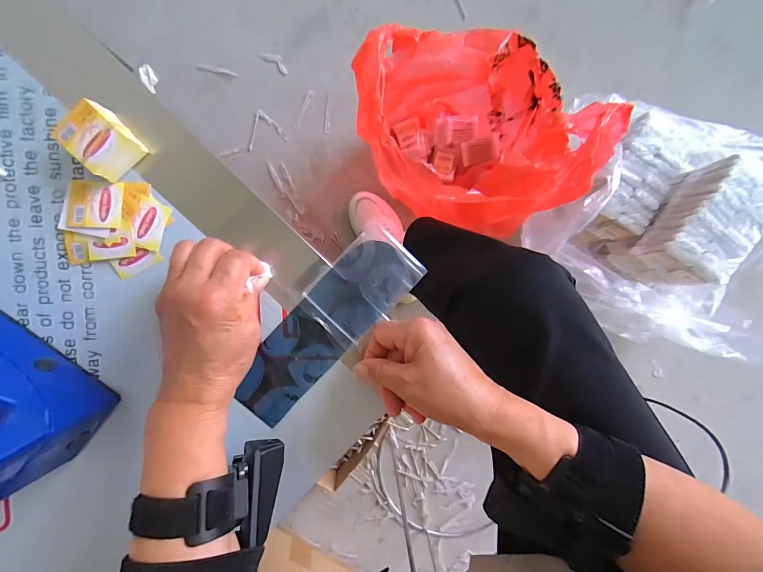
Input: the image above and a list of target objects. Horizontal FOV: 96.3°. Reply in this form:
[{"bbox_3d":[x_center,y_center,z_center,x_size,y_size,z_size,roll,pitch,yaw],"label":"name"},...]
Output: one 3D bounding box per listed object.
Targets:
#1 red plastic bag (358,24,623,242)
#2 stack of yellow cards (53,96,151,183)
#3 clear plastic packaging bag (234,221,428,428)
[{"bbox_3d":[0.147,-0.261,0.617,0.365,0.309,0.288,33,91,-6],"label":"red plastic bag"},{"bbox_3d":[-0.226,-0.117,0.278,0.043,0.024,0.047,-42,94,0],"label":"stack of yellow cards"},{"bbox_3d":[-0.050,0.037,0.312,0.066,0.011,0.201,42,91,-6],"label":"clear plastic packaging bag"}]

